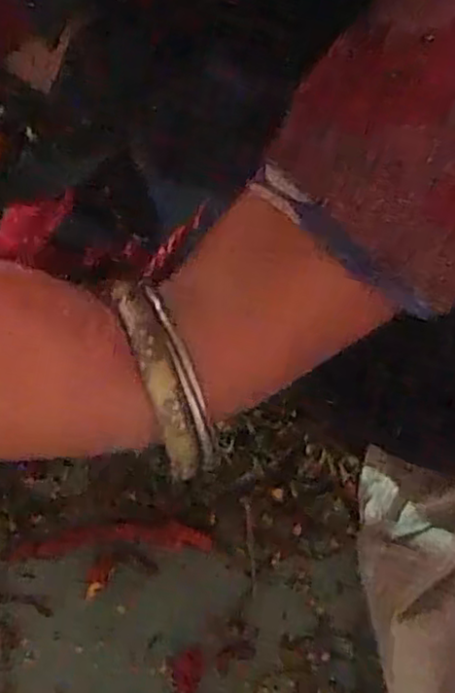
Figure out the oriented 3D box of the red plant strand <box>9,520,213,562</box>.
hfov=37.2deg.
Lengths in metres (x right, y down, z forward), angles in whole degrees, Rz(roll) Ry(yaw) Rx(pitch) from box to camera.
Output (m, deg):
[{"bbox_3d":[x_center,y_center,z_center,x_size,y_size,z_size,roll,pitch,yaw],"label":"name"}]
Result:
[{"bbox_3d":[-0.058,0.096,0.334,0.098,0.005,0.017,-5,66,-1],"label":"red plant strand"}]

